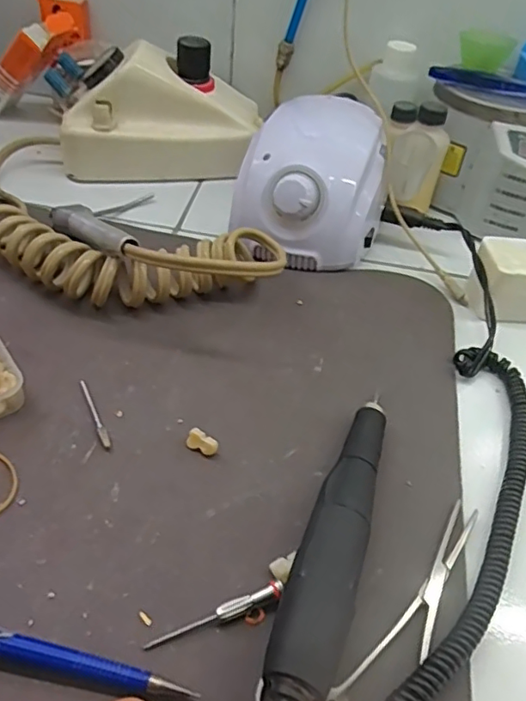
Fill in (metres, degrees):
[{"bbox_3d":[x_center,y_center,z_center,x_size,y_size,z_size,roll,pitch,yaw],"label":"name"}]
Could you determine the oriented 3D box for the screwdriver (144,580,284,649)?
[{"bbox_3d":[-0.019,0.108,0.225,0.058,0.007,0.006,-15,49,-20],"label":"screwdriver"}]

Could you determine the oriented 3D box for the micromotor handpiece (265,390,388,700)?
[{"bbox_3d":[0.034,0.080,0.245,0.026,0.026,0.156,17,46,11],"label":"micromotor handpiece"}]

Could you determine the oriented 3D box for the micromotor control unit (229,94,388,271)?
[{"bbox_3d":[0.038,-0.124,0.411,0.106,0.076,0.134,15,46,9],"label":"micromotor control unit"}]

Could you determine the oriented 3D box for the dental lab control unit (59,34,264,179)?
[{"bbox_3d":[-0.083,-0.200,0.462,0.161,0.087,0.073,-3,46,-9],"label":"dental lab control unit"}]

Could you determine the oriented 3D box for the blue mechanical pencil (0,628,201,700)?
[{"bbox_3d":[-0.094,0.114,0.209,0.135,0.010,0.012,12,45,5],"label":"blue mechanical pencil"}]

